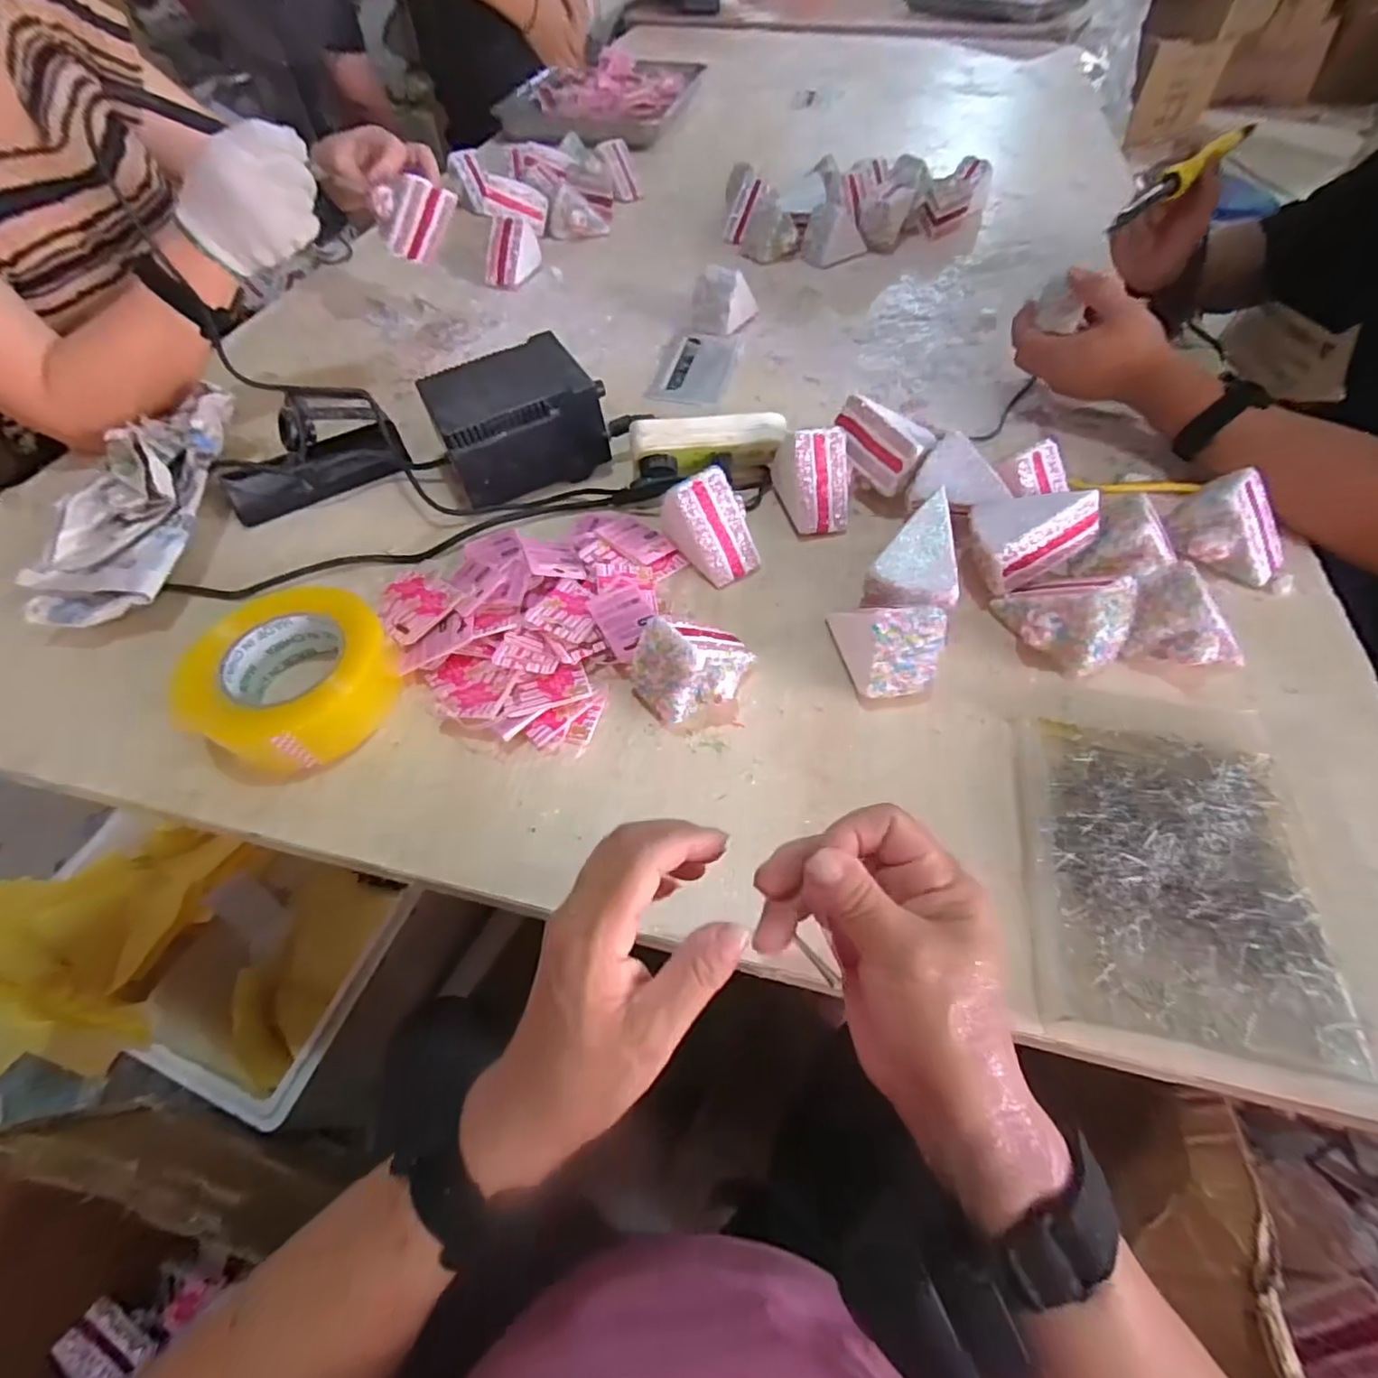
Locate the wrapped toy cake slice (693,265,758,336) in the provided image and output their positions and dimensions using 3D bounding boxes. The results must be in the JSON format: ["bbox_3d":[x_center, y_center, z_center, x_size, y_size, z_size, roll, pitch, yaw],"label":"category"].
[{"bbox_3d":[0.046,-0.483,0.759,0.060,0.062,0.084,28,60,18],"label":"wrapped toy cake slice"}]

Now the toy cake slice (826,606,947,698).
[{"bbox_3d":[0.141,-0.039,0.444,0.066,0.070,0.077,-6,56,-3],"label":"toy cake slice"}]

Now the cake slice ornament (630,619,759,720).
[{"bbox_3d":[0.008,-0.018,0.429,0.084,0.063,0.057,-27,59,-16],"label":"cake slice ornament"}]

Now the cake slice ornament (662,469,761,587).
[{"bbox_3d":[0.021,-0.137,0.512,0.063,0.060,0.080,-30,61,-18],"label":"cake slice ornament"}]

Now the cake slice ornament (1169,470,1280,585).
[{"bbox_3d":[0.448,-0.127,0.499,0.054,0.062,0.095,-37,63,-22],"label":"cake slice ornament"}]

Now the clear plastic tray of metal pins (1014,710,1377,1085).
[{"bbox_3d":[0.298,0.092,0.367,0.174,0.023,0.215,10,56,7],"label":"clear plastic tray of metal pins"}]

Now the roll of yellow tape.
[{"bbox_3d":[-0.280,-0.010,0.432,0.126,0.048,0.122,0,56,1],"label":"roll of yellow tape"}]

